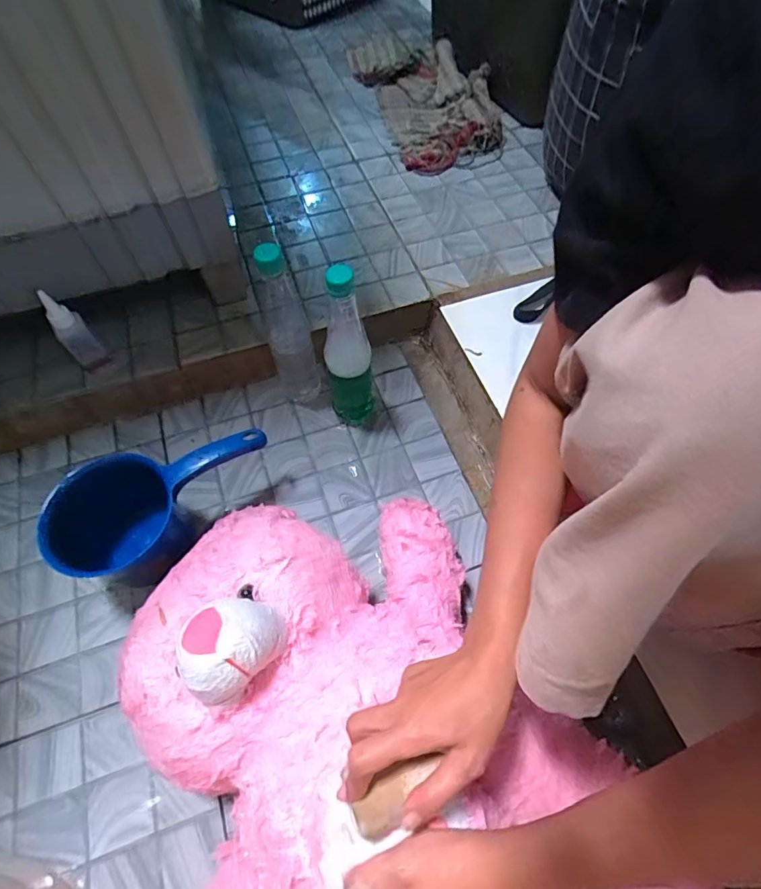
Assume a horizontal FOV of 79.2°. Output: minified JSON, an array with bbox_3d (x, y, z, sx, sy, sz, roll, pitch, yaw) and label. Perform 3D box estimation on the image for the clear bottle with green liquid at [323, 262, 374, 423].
[{"bbox_3d":[-0.044,-0.126,0.600,0.057,0.264,0.071,-7,62,-4],"label":"clear bottle with green liquid"}]

